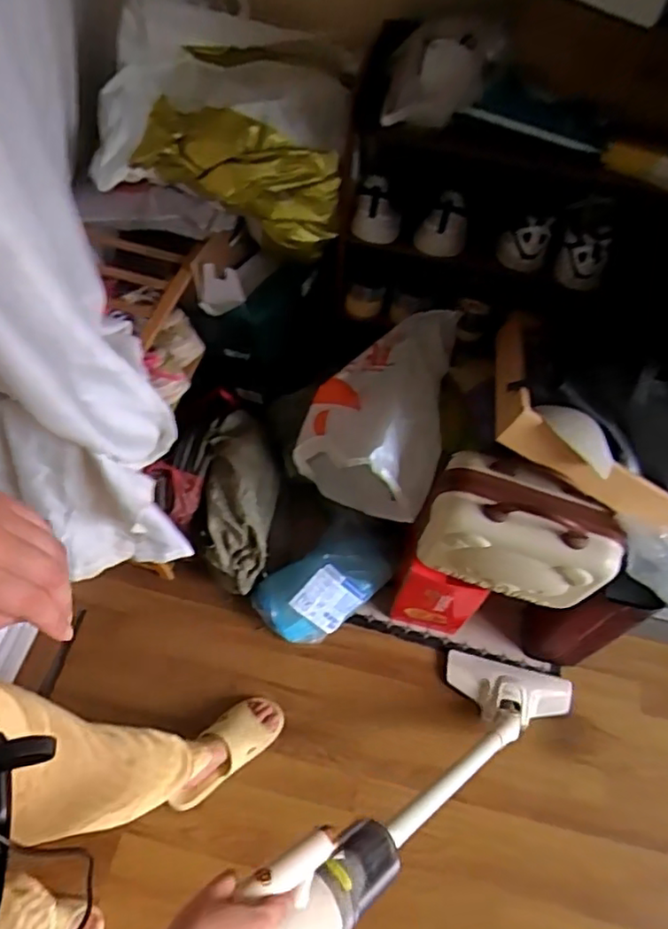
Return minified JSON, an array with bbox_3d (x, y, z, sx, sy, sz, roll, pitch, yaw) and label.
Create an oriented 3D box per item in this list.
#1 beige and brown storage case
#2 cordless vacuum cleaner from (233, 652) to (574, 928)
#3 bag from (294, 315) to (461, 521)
[{"bbox_3d":[0.304,0.115,1.010,0.307,0.217,0.150,24,61,12],"label":"beige and brown storage case"},{"bbox_3d":[0.153,0.447,0.912,0.129,0.996,0.209,-48,65,19],"label":"cordless vacuum cleaner"},{"bbox_3d":[0.086,-0.097,1.174,0.254,0.225,0.369,15,59,6],"label":"bag"}]

